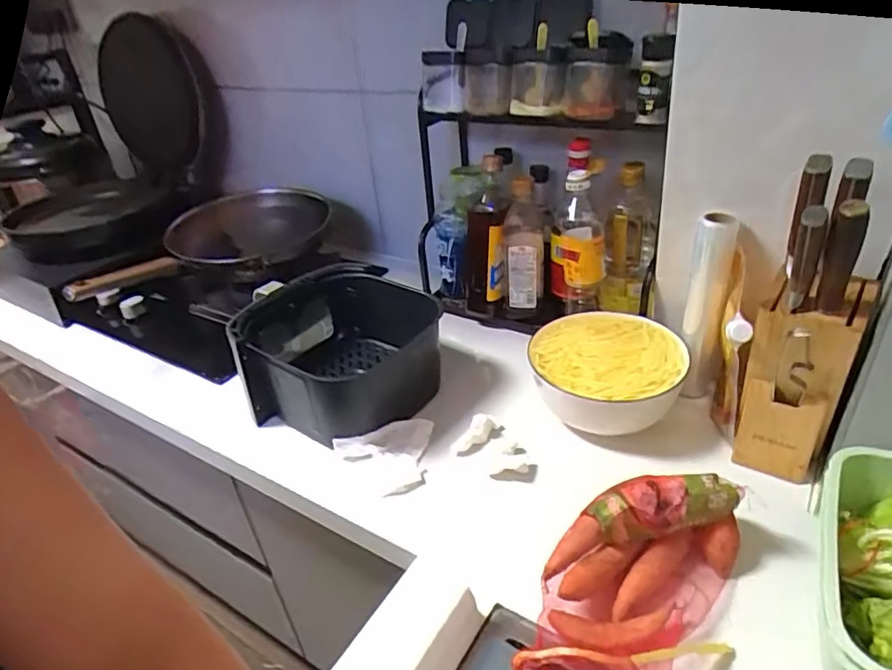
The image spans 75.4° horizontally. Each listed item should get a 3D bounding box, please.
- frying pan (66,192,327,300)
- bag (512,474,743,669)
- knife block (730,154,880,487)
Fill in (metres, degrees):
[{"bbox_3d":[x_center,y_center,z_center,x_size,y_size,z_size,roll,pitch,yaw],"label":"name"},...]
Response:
[{"bbox_3d":[-0.443,-0.148,1.043,0.265,0.103,0.450,22,43,36],"label":"frying pan"},{"bbox_3d":[0.171,0.225,0.531,0.130,0.080,0.246,19,41,33],"label":"bag"},{"bbox_3d":[0.372,-0.002,0.598,0.087,0.333,0.092,15,39,29],"label":"knife block"}]

